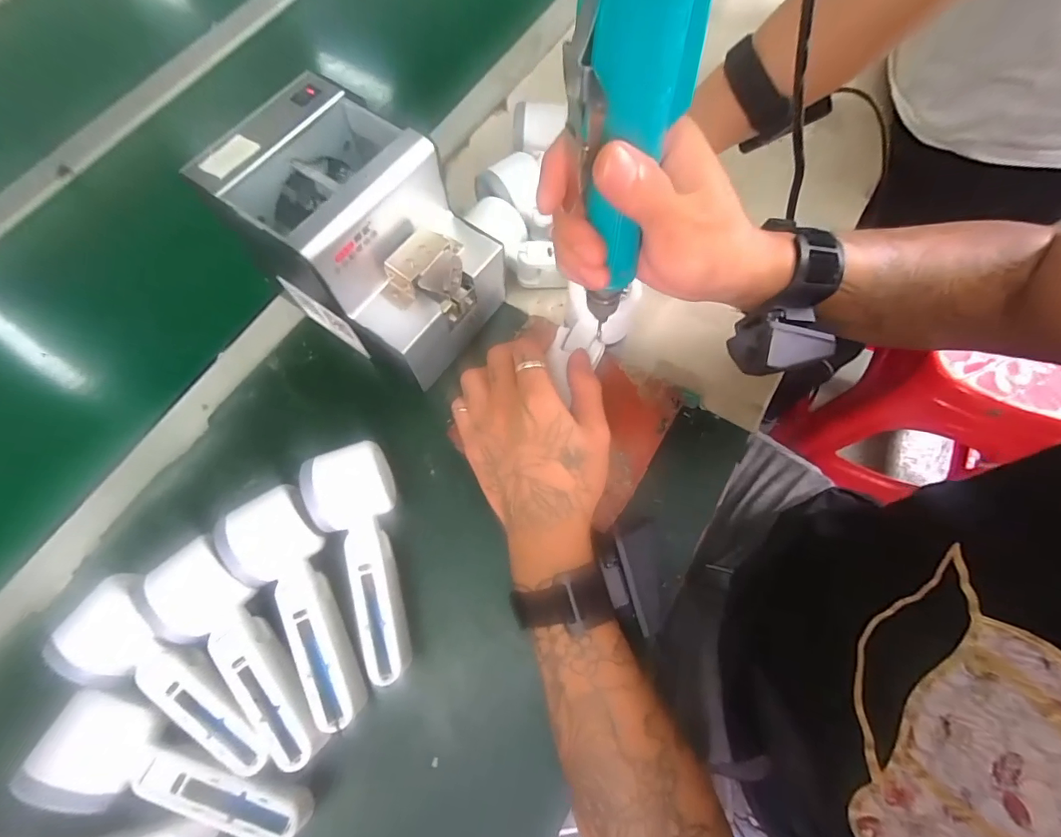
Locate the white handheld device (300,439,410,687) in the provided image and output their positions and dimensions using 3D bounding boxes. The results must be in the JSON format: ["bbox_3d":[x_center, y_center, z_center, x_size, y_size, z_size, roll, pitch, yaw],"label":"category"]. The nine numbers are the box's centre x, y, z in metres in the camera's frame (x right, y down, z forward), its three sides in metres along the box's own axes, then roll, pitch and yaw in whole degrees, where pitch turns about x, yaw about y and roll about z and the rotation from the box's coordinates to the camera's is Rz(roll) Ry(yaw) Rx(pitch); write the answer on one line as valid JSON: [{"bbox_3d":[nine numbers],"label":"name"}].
[{"bbox_3d":[-0.123,0.103,0.340,0.057,0.047,0.162,-14,71,-4],"label":"white handheld device"}]

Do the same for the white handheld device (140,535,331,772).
[{"bbox_3d":[-0.197,0.160,0.312,0.053,0.051,0.165,-40,75,-12],"label":"white handheld device"}]

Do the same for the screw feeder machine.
[{"bbox_3d":[-0.126,-0.137,0.372,0.176,0.146,0.132,39,75,13],"label":"screw feeder machine"}]

